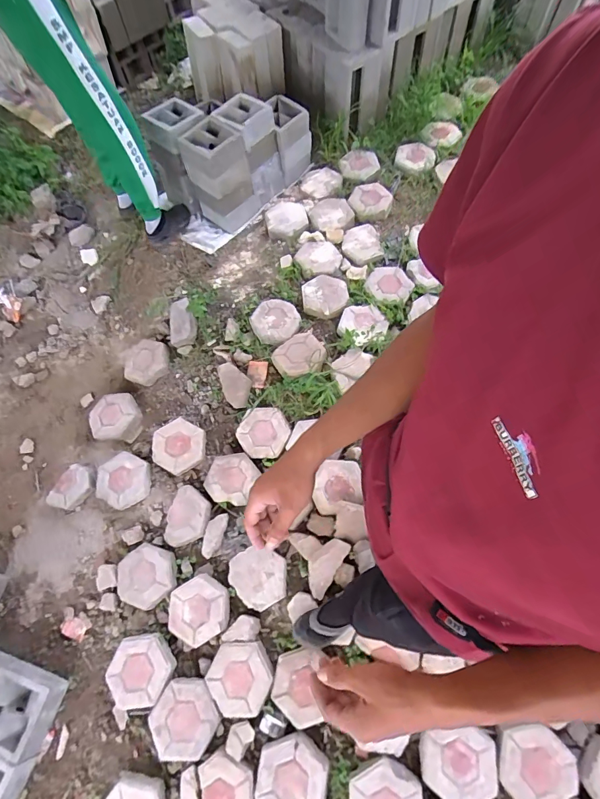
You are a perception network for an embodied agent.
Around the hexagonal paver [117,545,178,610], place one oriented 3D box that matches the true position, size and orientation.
[{"bbox_3d":[-0.555,0.633,1.433,0.229,0.034,0.206,7,67,9],"label":"hexagonal paver"}]

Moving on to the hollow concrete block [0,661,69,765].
[{"bbox_3d":[-0.892,0.990,1.270,0.212,0.088,0.210,12,67,11],"label":"hollow concrete block"}]

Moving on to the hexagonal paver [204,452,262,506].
[{"bbox_3d":[-0.267,0.307,1.557,0.197,0.049,0.201,20,69,14],"label":"hexagonal paver"}]

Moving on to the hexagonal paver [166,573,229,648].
[{"bbox_3d":[-0.351,0.723,1.372,0.214,0.041,0.200,-31,66,-8],"label":"hexagonal paver"}]

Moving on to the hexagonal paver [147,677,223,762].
[{"bbox_3d":[-0.371,1.017,1.267,0.215,0.042,0.218,-29,66,-7],"label":"hexagonal paver"}]

